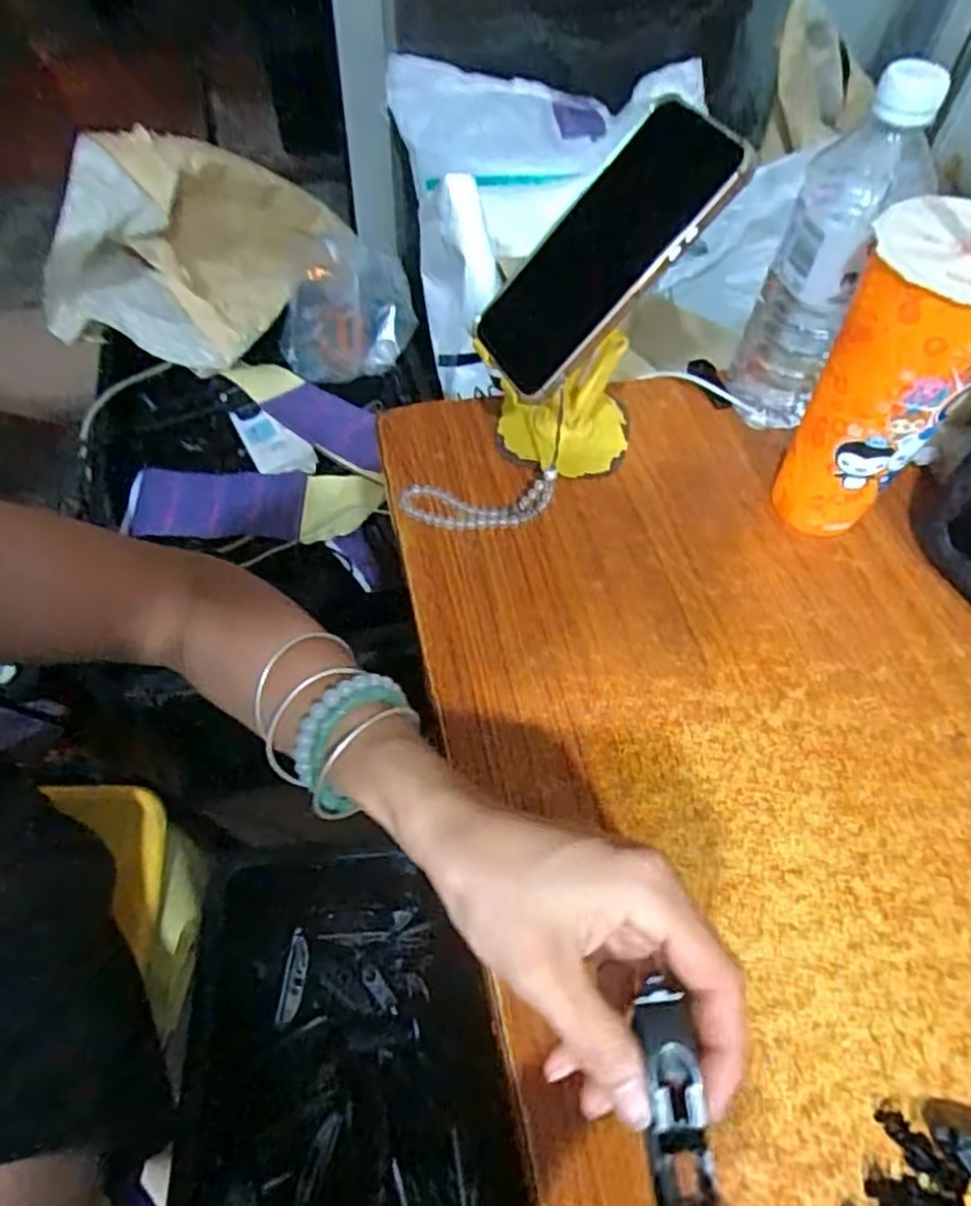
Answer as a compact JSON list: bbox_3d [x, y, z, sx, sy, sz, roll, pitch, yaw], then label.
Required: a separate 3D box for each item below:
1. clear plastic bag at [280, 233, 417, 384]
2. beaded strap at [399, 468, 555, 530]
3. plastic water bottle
[{"bbox_3d":[-0.191,-0.406,0.992,0.175,0.120,0.169,-8,56,-9],"label":"clear plastic bag"},{"bbox_3d":[-0.005,-0.064,0.459,0.096,0.022,0.030,-1,56,-3],"label":"beaded strap"},{"bbox_3d":[0.210,-0.206,0.449,0.062,0.205,0.071,22,57,12],"label":"plastic water bottle"}]

